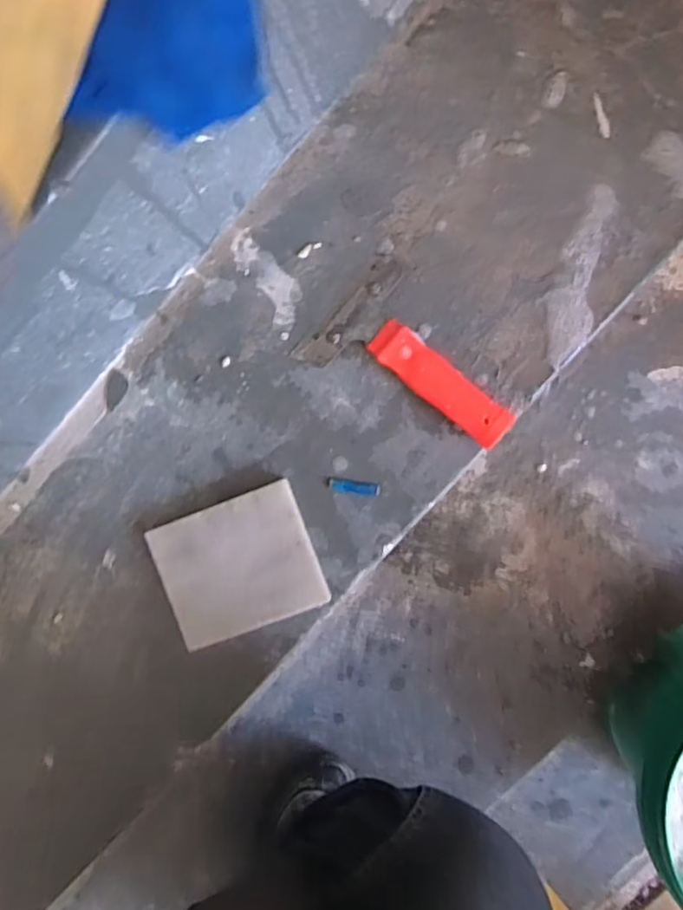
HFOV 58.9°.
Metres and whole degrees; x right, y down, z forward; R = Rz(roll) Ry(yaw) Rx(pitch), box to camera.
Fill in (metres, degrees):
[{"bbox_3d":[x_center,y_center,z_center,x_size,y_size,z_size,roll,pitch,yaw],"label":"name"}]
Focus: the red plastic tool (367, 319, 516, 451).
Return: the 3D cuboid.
[{"bbox_3d":[0.072,-0.052,0.440,0.114,0.022,0.031,40,96,4],"label":"red plastic tool"}]

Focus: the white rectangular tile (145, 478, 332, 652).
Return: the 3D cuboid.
[{"bbox_3d":[-0.080,0.086,0.468,0.119,0.018,0.099,-21,90,8],"label":"white rectangular tile"}]

